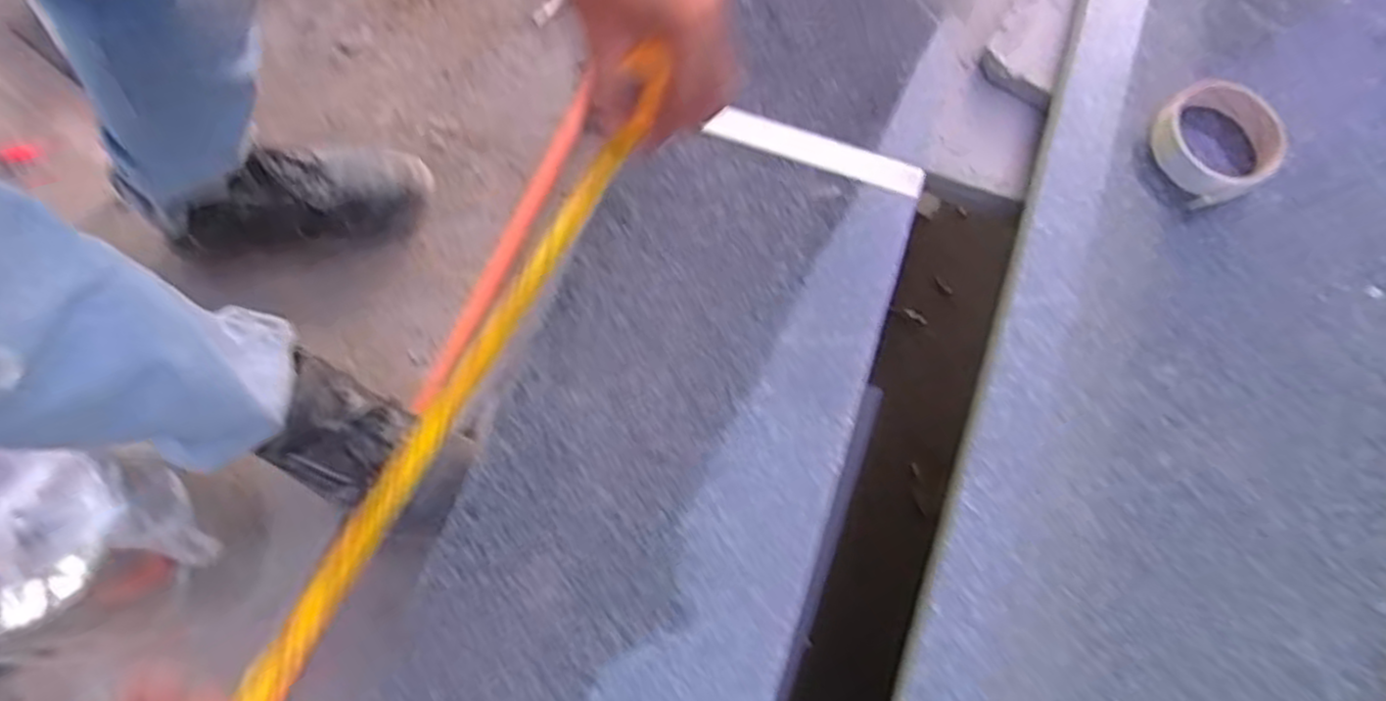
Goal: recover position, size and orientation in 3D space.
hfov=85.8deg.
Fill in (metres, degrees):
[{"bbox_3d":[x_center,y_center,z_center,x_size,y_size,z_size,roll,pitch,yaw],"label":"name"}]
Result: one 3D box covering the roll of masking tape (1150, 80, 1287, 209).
[{"bbox_3d":[0.376,-0.150,0.542,0.081,0.033,0.085,0,71,0],"label":"roll of masking tape"}]

